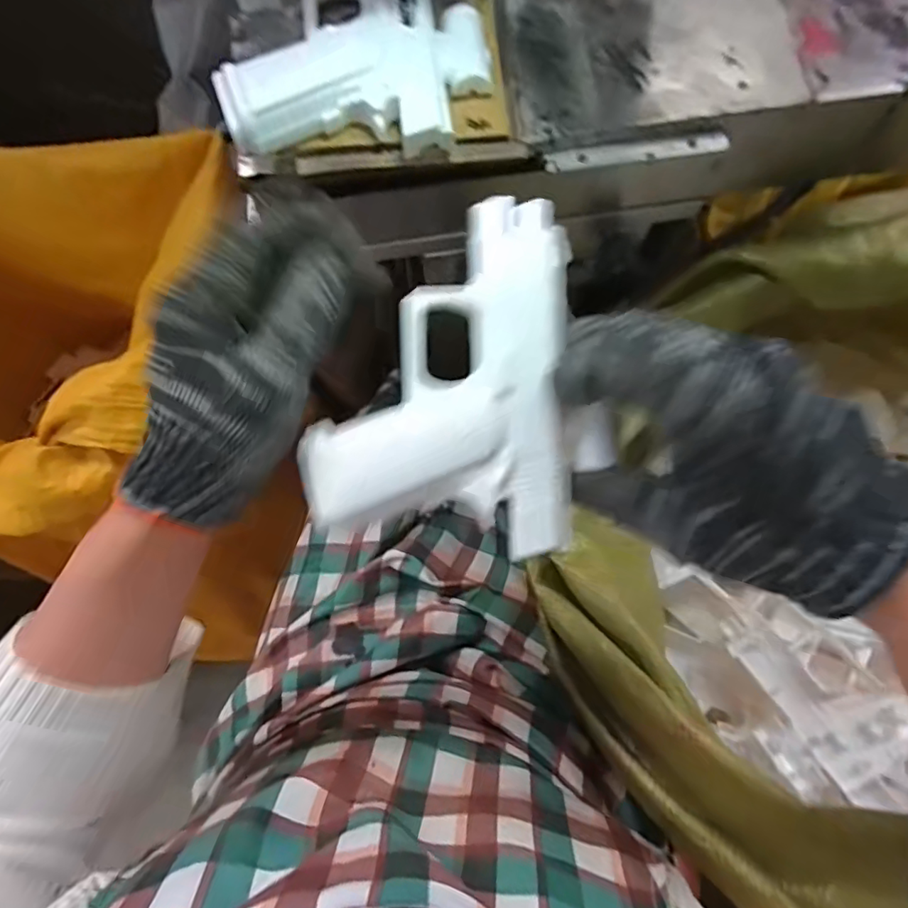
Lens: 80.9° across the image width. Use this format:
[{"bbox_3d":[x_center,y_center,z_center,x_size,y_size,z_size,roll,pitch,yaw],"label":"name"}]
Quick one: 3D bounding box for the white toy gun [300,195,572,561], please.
[{"bbox_3d":[-0.006,-0.034,0.219,0.103,0.023,0.139,1,76,0],"label":"white toy gun"}]

